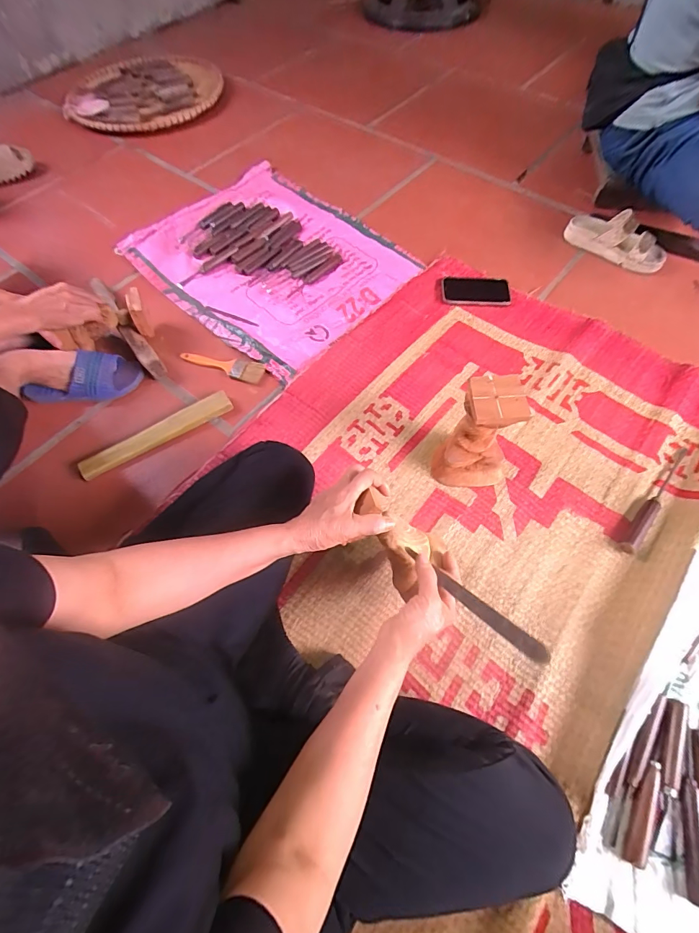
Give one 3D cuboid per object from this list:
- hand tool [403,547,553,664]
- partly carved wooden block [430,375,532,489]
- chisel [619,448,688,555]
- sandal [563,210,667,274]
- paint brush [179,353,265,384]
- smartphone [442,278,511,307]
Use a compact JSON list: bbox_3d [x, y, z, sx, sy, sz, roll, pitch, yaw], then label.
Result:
[{"bbox_3d":[0.148,0.163,0.486,0.192,0.007,0.023,36,72,20],"label":"hand tool"},{"bbox_3d":[0.203,-0.048,0.658,0.113,0.178,0.105,-3,64,1],"label":"partly carved wooden block"},{"bbox_3d":[0.520,0.049,0.680,0.026,0.018,0.248,37,71,19],"label":"chisel"},{"bbox_3d":[0.625,-0.529,0.951,0.231,0.070,0.084,34,70,17],"label":"sandal"},{"bbox_3d":[-0.258,-0.200,0.816,0.171,0.021,0.043,9,65,7],"label":"paint brush"},{"bbox_3d":[0.285,-0.396,0.911,0.151,0.009,0.081,2,69,0],"label":"smartphone"}]

